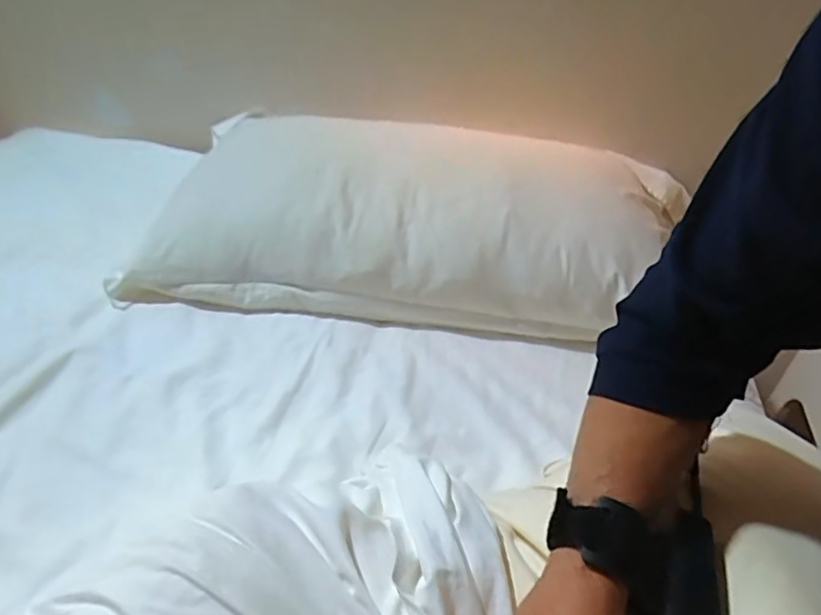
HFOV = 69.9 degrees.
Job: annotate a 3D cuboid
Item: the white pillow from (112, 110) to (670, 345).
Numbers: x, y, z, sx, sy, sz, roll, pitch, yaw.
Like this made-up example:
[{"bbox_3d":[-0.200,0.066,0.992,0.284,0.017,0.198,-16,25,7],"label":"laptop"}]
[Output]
[{"bbox_3d":[0.008,-0.122,0.854,0.766,0.178,0.325,3,35,-4],"label":"white pillow"}]

